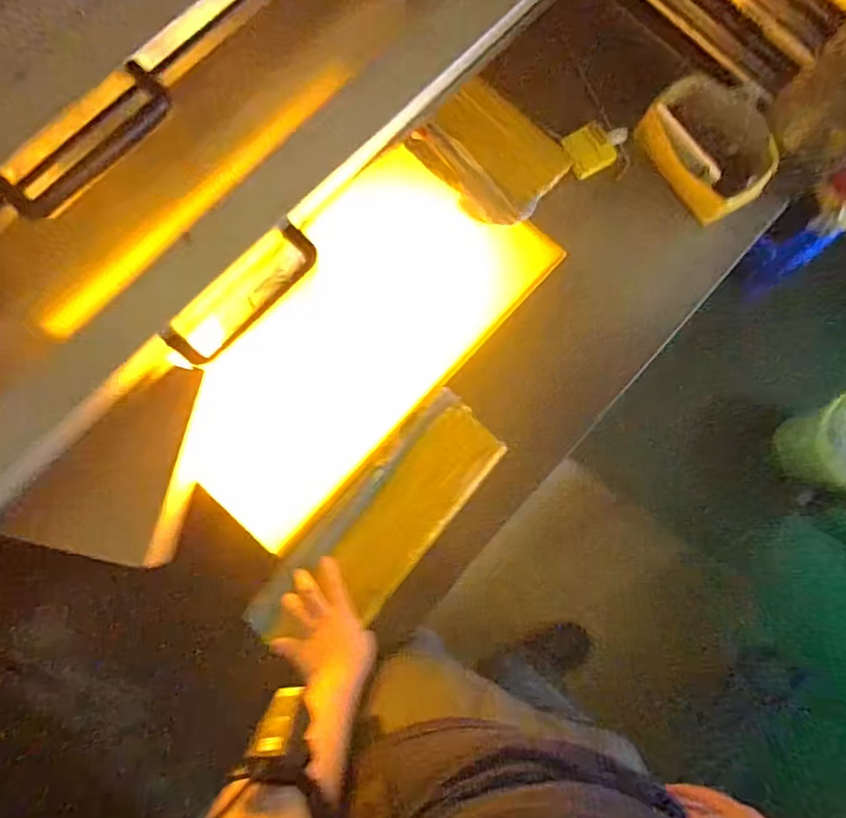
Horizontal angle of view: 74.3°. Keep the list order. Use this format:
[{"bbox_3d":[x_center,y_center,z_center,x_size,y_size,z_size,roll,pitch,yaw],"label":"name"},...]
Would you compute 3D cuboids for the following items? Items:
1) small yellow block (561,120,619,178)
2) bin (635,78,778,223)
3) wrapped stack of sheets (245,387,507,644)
[{"bbox_3d":[0.261,-0.408,0.879,0.074,0.032,0.067,-26,85,-6],"label":"small yellow block"},{"bbox_3d":[0.421,-0.392,0.837,0.110,0.082,0.197,-32,85,-6],"label":"bin"},{"bbox_3d":[-0.057,0.159,0.761,0.397,0.026,0.145,-44,87,-9],"label":"wrapped stack of sheets"}]

